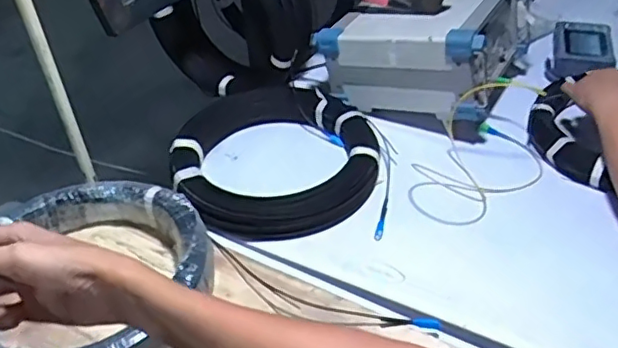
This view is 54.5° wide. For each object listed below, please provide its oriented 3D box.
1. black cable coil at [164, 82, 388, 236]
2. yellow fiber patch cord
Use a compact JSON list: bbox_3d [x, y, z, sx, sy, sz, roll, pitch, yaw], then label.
[{"bbox_3d":[-0.054,-0.036,0.972,0.332,0.053,0.339,-3,40,2],"label":"black cable coil"},{"bbox_3d":[0.264,-0.056,0.930,0.283,0.112,0.171,-27,44,-24],"label":"yellow fiber patch cord"}]

